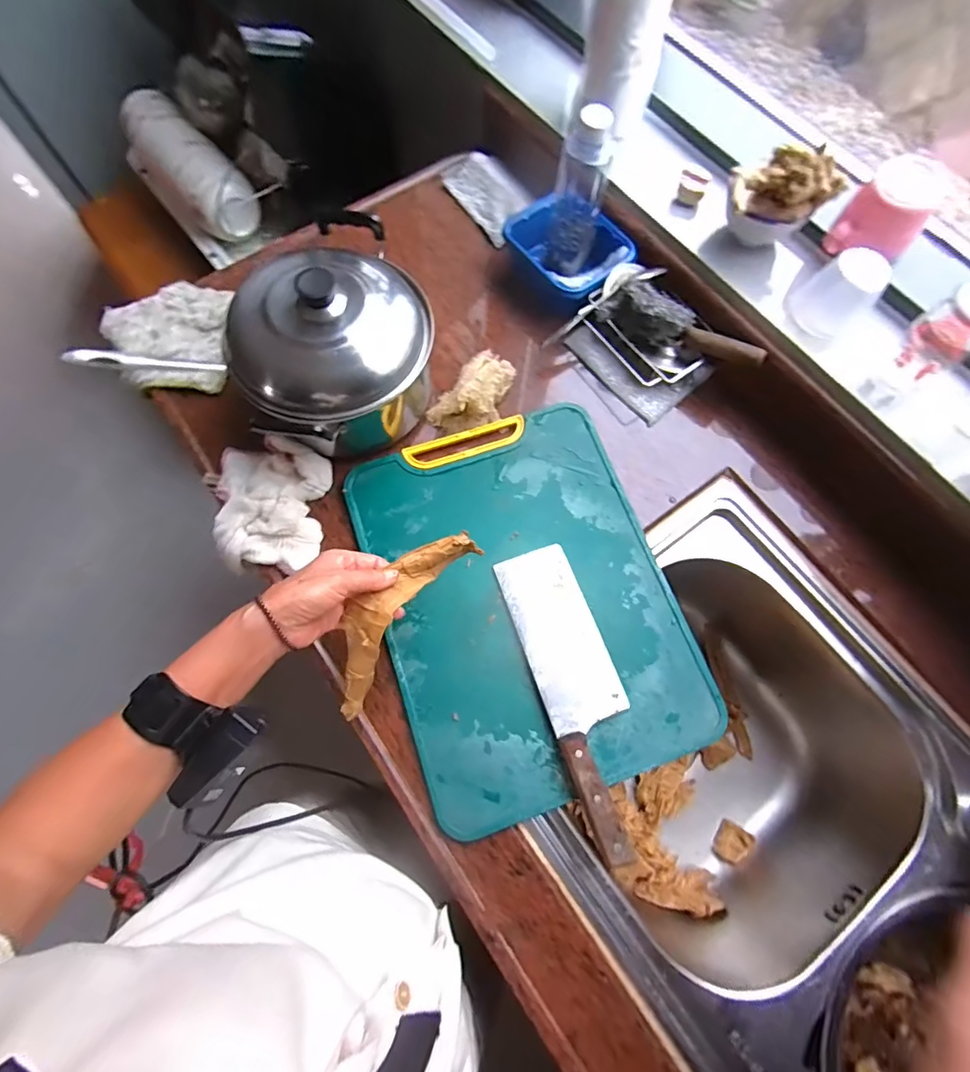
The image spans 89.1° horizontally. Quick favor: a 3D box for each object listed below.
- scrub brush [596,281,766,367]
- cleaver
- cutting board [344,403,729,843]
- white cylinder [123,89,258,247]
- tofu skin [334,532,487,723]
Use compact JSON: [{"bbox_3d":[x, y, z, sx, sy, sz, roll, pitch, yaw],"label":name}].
[{"bbox_3d":[0.225,-0.239,0.571,0.187,0.056,0.034,29,74,9],"label":"scrub brush"},{"bbox_3d":[0.092,0.148,0.482,0.077,0.023,0.288,-18,72,-6],"label":"cleaver"},{"bbox_3d":[0.041,0.060,0.522,0.291,0.018,0.394,-19,72,-6],"label":"cutting board"},{"bbox_3d":[-0.567,-0.722,0.947,0.119,0.121,0.347,-36,75,-11],"label":"white cylinder"},{"bbox_3d":[-0.086,0.069,0.440,0.052,0.051,0.193,34,84,11],"label":"tofu skin"}]

